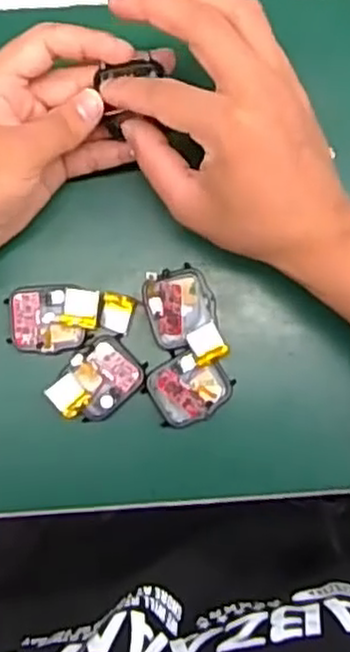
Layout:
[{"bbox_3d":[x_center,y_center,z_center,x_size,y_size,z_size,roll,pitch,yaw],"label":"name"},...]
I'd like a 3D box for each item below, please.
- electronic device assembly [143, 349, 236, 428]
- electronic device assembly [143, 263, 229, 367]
[{"bbox_3d":[0.008,0.036,0.423,0.045,0.010,0.038,-28,88,-2],"label":"electronic device assembly"},{"bbox_3d":[0.006,-0.005,0.419,0.038,0.016,0.057,-19,88,-2],"label":"electronic device assembly"}]

